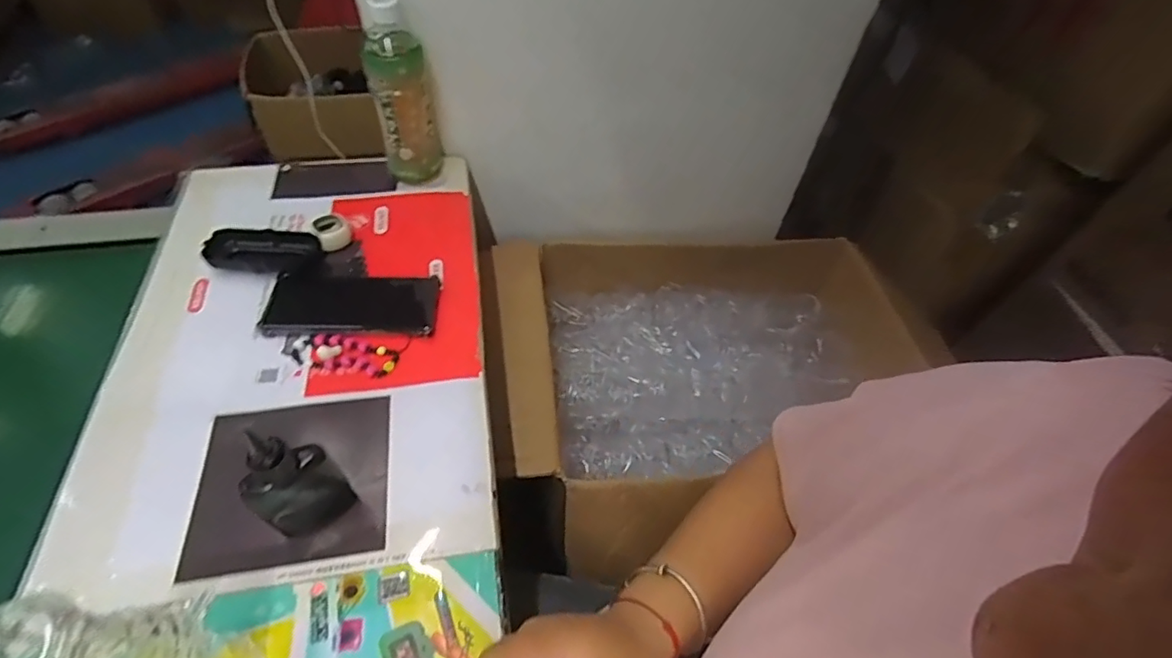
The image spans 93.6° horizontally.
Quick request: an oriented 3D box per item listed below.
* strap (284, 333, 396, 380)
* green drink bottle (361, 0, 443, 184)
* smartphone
[{"bbox_3d":[-0.235,0.024,0.525,0.107,0.009,0.039,8,52,2],"label":"strap"},{"bbox_3d":[-0.209,-0.265,0.628,0.062,0.203,0.057,-8,53,-11],"label":"green drink bottle"},{"bbox_3d":[-0.238,-0.026,0.562,0.163,0.010,0.073,-1,52,-5],"label":"smartphone"}]

